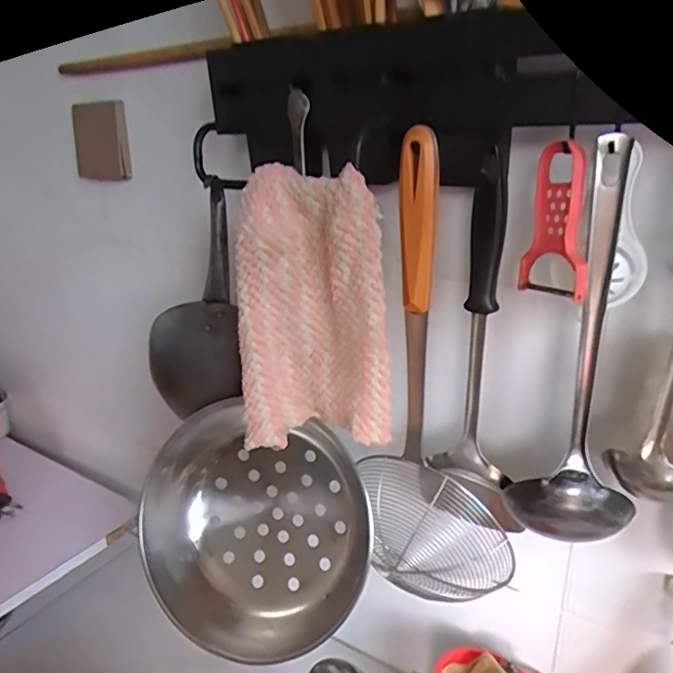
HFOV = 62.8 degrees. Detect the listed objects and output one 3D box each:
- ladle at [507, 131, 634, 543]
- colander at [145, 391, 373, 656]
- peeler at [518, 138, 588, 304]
[{"bbox_3d":[0.169,0.025,0.375,0.076,0.300,0.043,12,23,34],"label":"ladle"},{"bbox_3d":[-0.072,0.165,0.511,0.202,0.231,0.105,6,-19,-5],"label":"colander"},{"bbox_3d":[0.144,-0.074,0.357,0.014,0.097,0.051,-6,20,-14],"label":"peeler"}]

